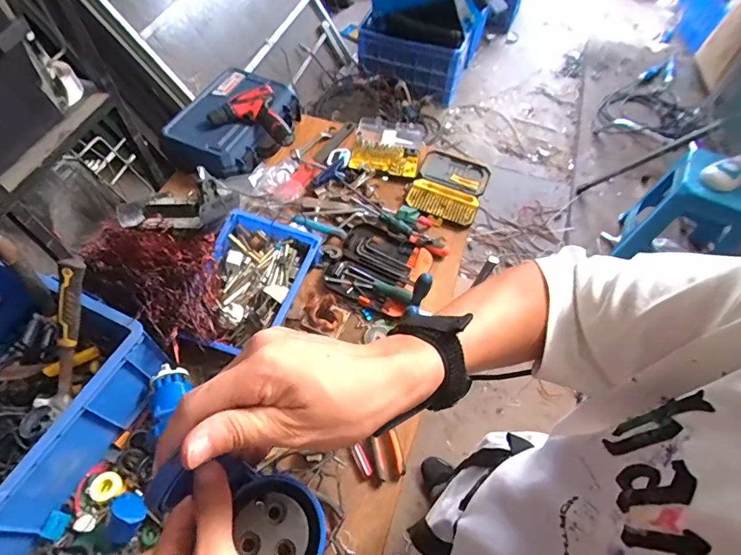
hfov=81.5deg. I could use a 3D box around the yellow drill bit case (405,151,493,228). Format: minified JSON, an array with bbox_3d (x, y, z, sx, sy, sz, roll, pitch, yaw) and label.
[{"bbox_3d":[0.215,-0.251,1.173,0.182,0.026,0.239,20,59,11],"label":"yellow drill bit case"}]

